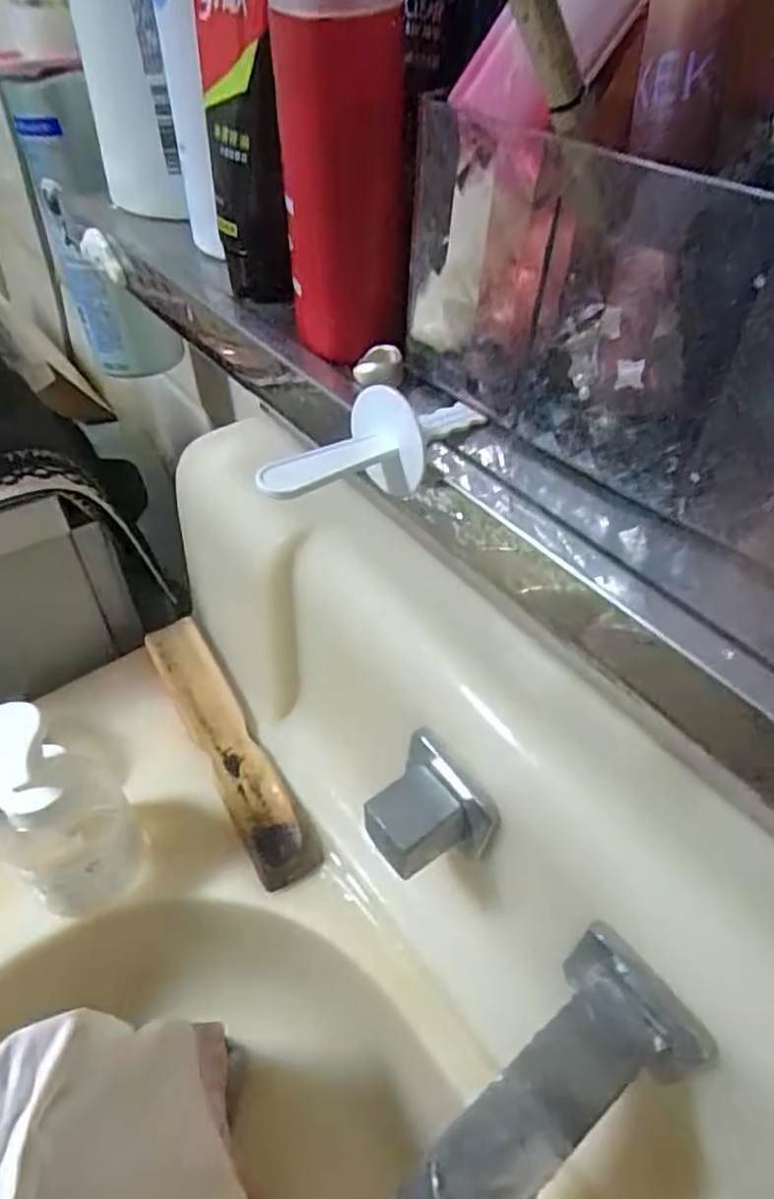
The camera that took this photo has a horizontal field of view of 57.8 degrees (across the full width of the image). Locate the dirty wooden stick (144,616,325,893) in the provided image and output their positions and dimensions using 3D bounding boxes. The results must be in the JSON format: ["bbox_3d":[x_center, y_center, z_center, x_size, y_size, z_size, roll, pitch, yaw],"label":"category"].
[{"bbox_3d":[-0.111,0.098,0.487,0.041,0.028,0.210,-24,52,-23],"label":"dirty wooden stick"}]

